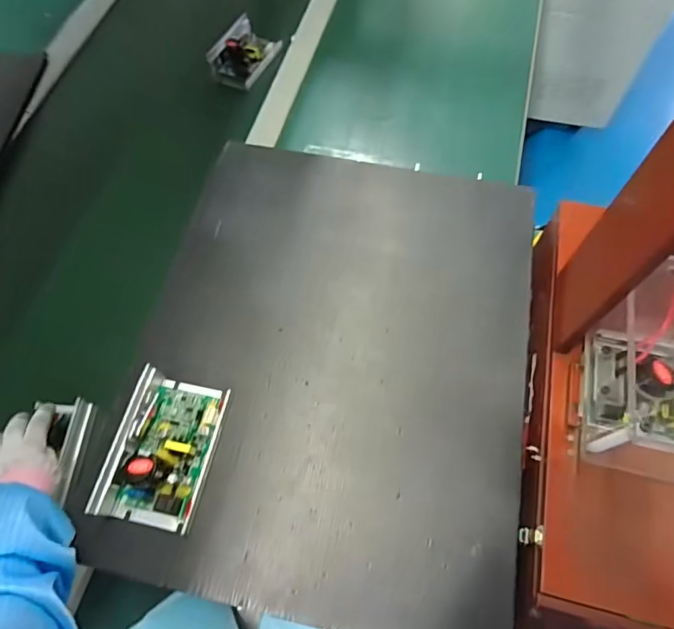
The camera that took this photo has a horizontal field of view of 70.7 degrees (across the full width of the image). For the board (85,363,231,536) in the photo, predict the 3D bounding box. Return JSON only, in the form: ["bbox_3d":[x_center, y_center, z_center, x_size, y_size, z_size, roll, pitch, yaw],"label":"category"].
[{"bbox_3d":[-0.152,0.121,0.427,0.082,0.049,0.130,11,65,7],"label":"board"}]

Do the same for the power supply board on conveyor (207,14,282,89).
[{"bbox_3d":[-0.165,-0.470,0.843,0.092,0.032,0.125,28,68,14],"label":"power supply board on conveyor"}]

